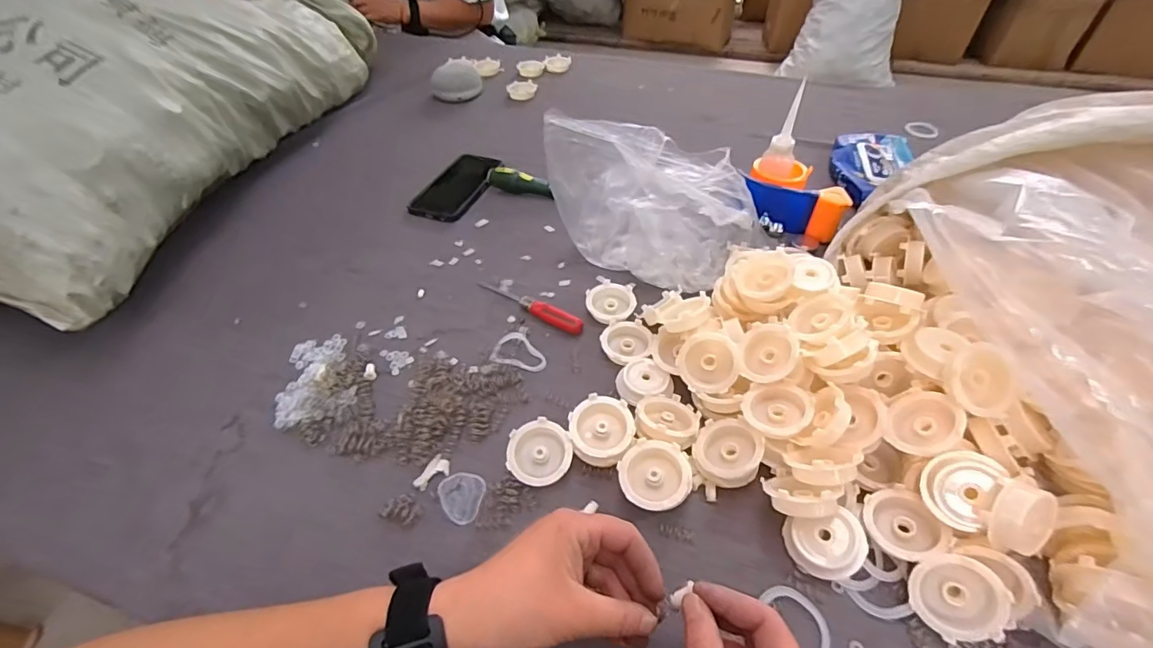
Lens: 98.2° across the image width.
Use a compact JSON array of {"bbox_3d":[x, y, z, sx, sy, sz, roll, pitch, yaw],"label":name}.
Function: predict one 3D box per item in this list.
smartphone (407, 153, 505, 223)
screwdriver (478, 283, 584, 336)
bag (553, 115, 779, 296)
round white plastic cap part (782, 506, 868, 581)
[{"bbox_3d":[-0.168,-0.202,0.722,0.071,0.014,0.165,15,48,14],"label":"smartphone"},{"bbox_3d":[-0.054,-0.023,0.552,0.141,0.019,0.020,29,53,25],"label":"screwdriver"},{"bbox_3d":[0.094,-0.140,0.570,0.255,0.152,0.133,13,47,13],"label":"bag"},{"bbox_3d":[0.183,0.162,0.365,0.053,0.013,0.044,-8,73,12],"label":"round white plastic cap part"}]

